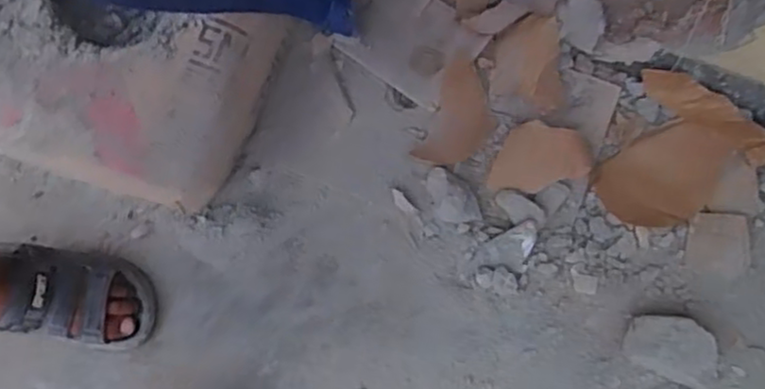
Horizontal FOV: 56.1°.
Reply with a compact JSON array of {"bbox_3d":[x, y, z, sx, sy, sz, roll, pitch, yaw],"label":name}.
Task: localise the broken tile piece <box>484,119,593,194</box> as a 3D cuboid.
[{"bbox_3d":[0.206,-0.051,0.985,0.139,0.015,0.090,-21,86,22],"label":"broken tile piece"}]

